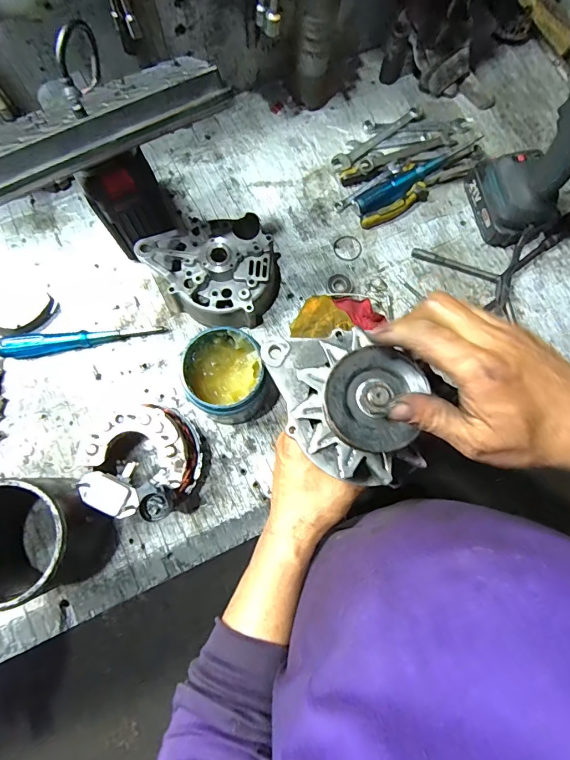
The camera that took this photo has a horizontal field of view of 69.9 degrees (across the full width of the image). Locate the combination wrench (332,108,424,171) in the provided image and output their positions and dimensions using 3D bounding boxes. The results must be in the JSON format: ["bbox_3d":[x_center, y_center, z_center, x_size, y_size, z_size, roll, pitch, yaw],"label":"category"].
[{"bbox_3d":[0.138,-0.352,0.592,0.165,0.011,0.025,-38,80,-9],"label":"combination wrench"}]

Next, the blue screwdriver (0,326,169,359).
[{"bbox_3d":[-0.249,-0.051,0.504,0.191,0.025,0.026,-8,77,-3],"label":"blue screwdriver"}]

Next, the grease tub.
[{"bbox_3d":[-0.063,-0.002,0.462,0.083,0.098,0.091,-33,80,-9],"label":"grease tub"}]

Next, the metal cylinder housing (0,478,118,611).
[{"bbox_3d":[-0.244,0.154,0.411,0.113,0.117,0.107,0,77,-1],"label":"metal cylinder housing"}]

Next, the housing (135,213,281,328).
[{"bbox_3d":[-0.079,-0.127,0.503,0.154,0.075,0.124,-17,78,-5],"label":"housing"}]

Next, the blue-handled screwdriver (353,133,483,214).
[{"bbox_3d":[0.184,-0.280,0.567,0.192,0.035,0.030,-29,79,-8],"label":"blue-handled screwdriver"}]

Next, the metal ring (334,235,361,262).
[{"bbox_3d":[0.086,-0.181,0.558,0.038,0.004,0.038,0,77,-1],"label":"metal ring"}]

